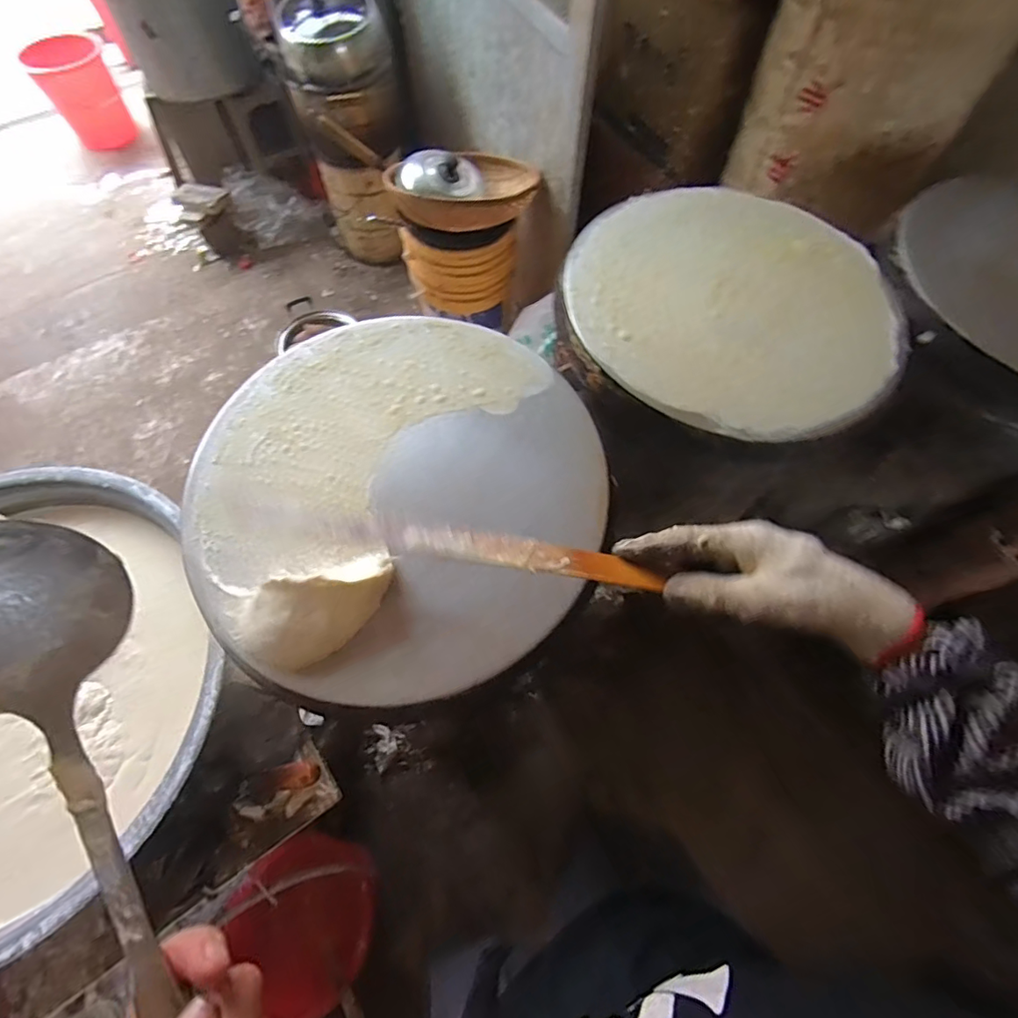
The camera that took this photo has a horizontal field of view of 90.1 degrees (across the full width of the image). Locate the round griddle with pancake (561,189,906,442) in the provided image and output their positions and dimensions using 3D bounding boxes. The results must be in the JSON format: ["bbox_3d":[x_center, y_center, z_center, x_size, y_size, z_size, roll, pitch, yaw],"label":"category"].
[{"bbox_3d":[0.258,-0.245,0.600,0.368,0.035,0.365,0,64,0],"label":"round griddle with pancake"}]

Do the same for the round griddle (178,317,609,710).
[{"bbox_3d":[-0.105,-0.022,0.484,0.375,0.042,0.373,0,64,0],"label":"round griddle"}]

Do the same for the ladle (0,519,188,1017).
[{"bbox_3d":[-0.164,0.162,0.213,0.085,0.065,0.340,-29,81,-14],"label":"ladle"}]

